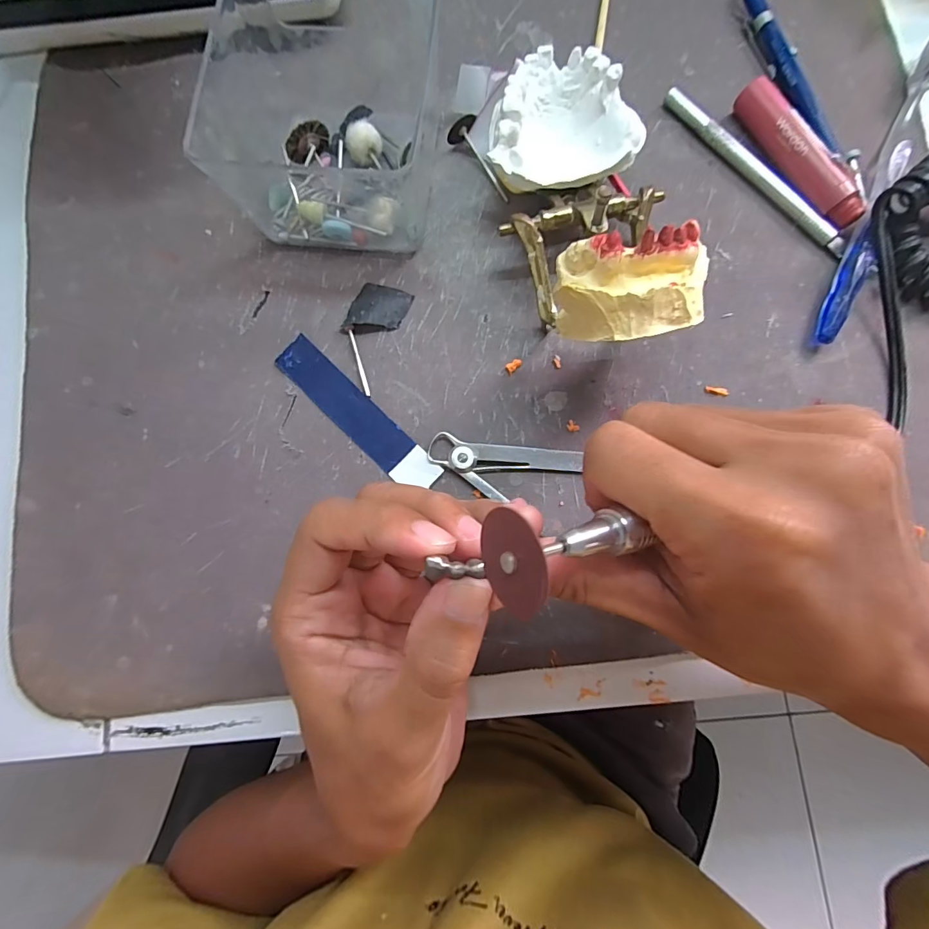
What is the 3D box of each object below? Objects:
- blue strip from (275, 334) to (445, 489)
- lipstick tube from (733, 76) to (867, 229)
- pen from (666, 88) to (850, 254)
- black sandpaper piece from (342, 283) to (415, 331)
[{"bbox_3d":[-0.054,-0.025,0.226,0.101,0.004,0.020,43,86,8],"label":"blue strip"},{"bbox_3d":[0.168,-0.157,0.229,0.014,0.018,0.088,-29,81,-2],"label":"lipstick tube"},{"bbox_3d":[0.149,-0.153,0.234,0.009,0.009,0.120,-42,82,-4],"label":"pen"},{"bbox_3d":[-0.044,-0.081,0.233,0.029,0.007,0.026,17,83,5],"label":"black sandpaper piece"}]

